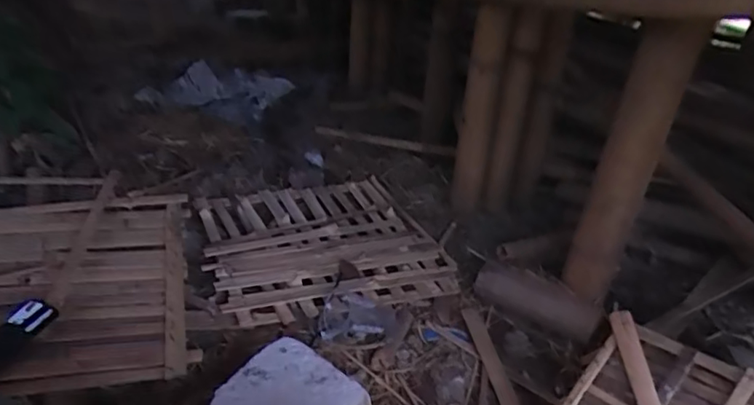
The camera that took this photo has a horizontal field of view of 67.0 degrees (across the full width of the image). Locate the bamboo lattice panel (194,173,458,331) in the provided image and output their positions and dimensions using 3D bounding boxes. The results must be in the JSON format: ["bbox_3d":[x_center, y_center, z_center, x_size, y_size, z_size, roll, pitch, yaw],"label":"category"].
[{"bbox_3d":[-0.138,0.092,1.392,0.559,0.069,0.506,-5,36,-27],"label":"bamboo lattice panel"}]

